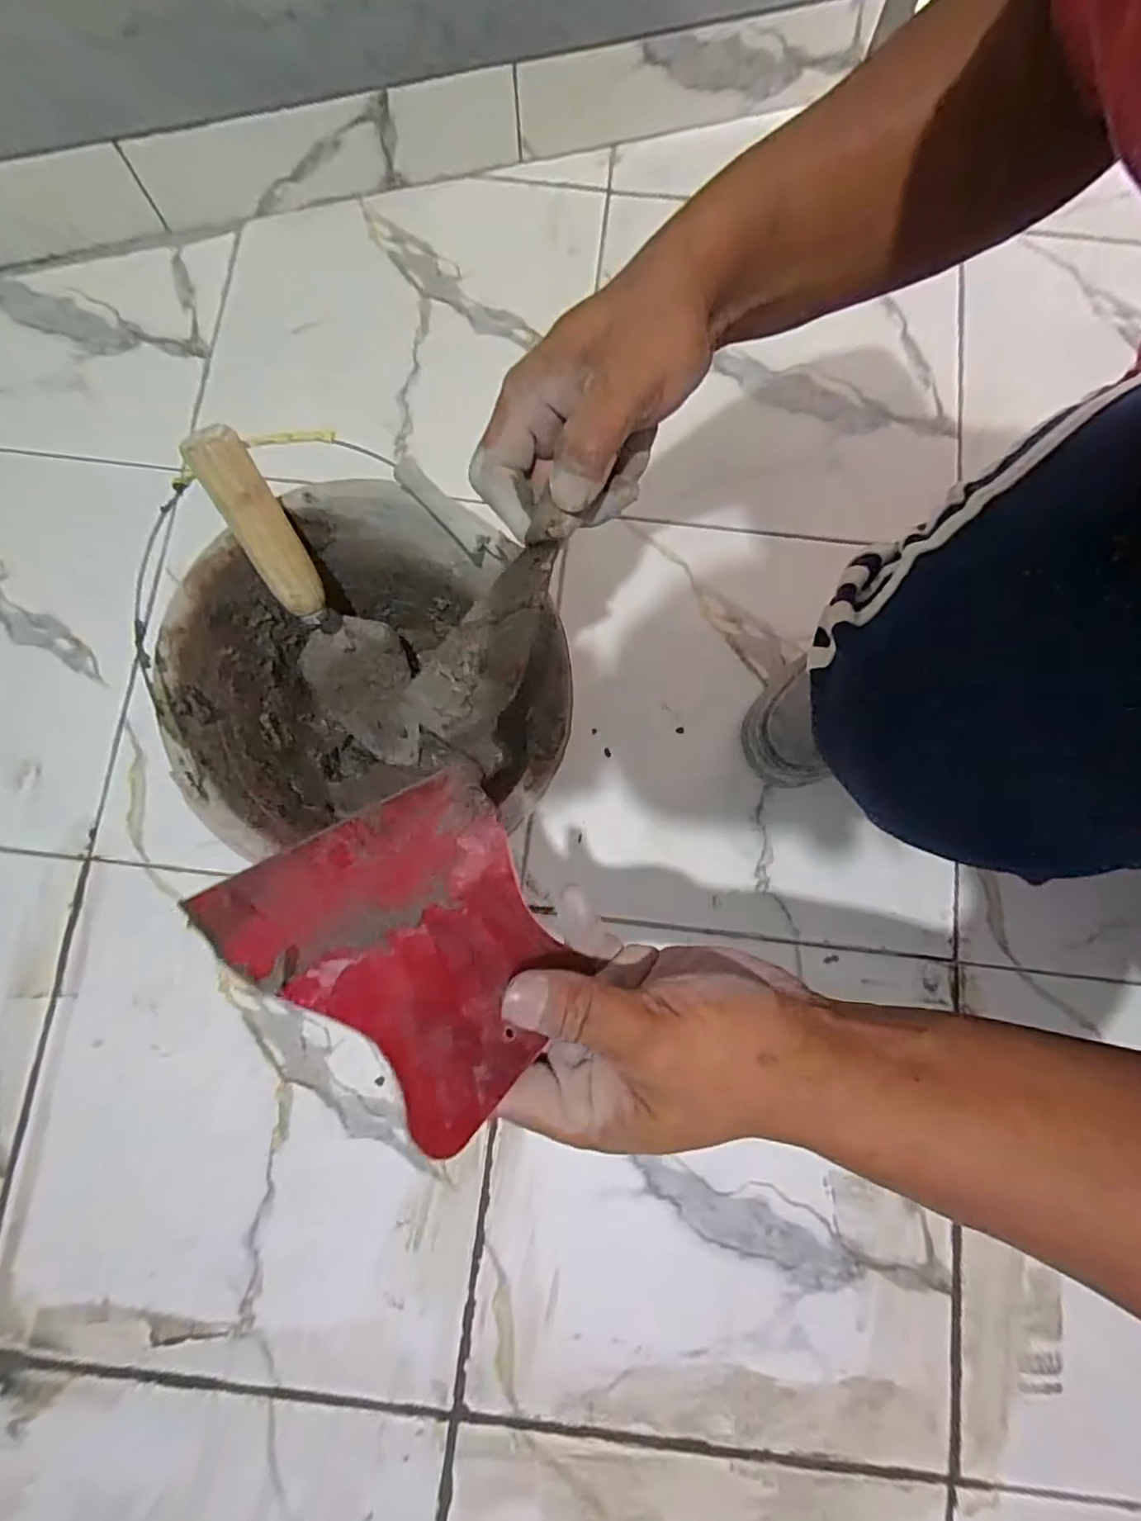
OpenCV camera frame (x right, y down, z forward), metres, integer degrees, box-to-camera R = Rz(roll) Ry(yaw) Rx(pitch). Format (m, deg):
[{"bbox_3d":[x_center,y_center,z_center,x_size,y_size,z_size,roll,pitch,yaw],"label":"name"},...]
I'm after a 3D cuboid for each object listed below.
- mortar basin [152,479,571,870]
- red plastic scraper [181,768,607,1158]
[{"bbox_3d":[-0.142,-0.060,0.512,0.257,0.213,0.238,-7,80,-3],"label":"mortar basin"},{"bbox_3d":[-0.049,0.064,0.235,0.110,0.118,0.004,51,126,3],"label":"red plastic scraper"}]

